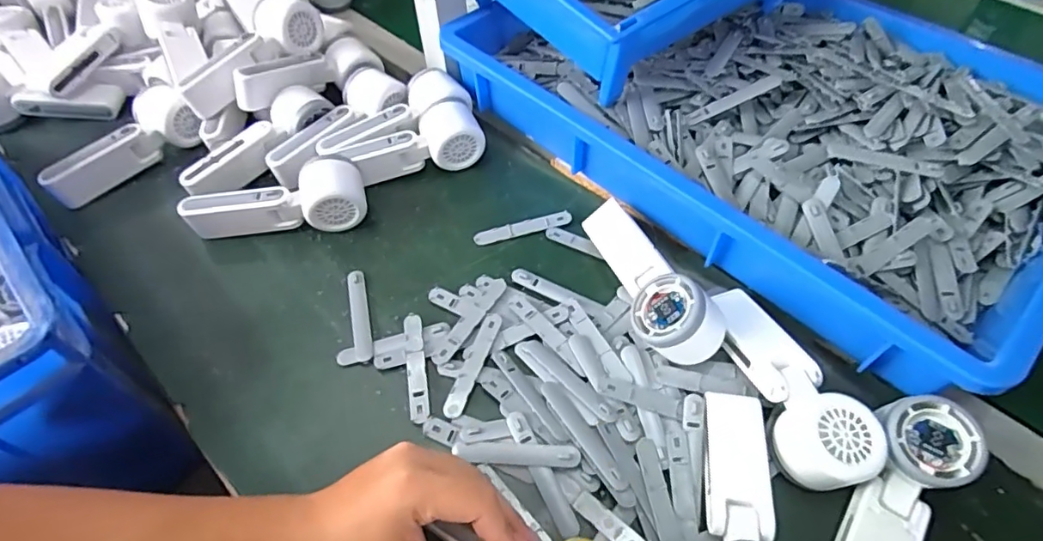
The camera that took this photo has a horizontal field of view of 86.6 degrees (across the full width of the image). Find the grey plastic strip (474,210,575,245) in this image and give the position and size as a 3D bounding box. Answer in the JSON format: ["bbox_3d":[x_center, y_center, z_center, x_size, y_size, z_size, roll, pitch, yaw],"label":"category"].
[{"bbox_3d":[0.002,-0.041,0.541,0.097,0.005,0.016,-13,55,-8],"label":"grey plastic strip"}]

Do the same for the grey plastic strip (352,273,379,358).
[{"bbox_3d":[-0.149,0.041,0.492,0.029,0.006,0.093,-10,54,-6],"label":"grey plastic strip"}]

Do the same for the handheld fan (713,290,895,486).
[{"bbox_3d":[0.200,0.078,0.413,0.061,0.041,0.161,-10,54,-6],"label":"handheld fan"}]

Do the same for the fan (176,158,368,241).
[{"bbox_3d":[-0.238,-0.063,0.540,0.171,0.058,0.053,-6,54,-3],"label":"fan"}]

